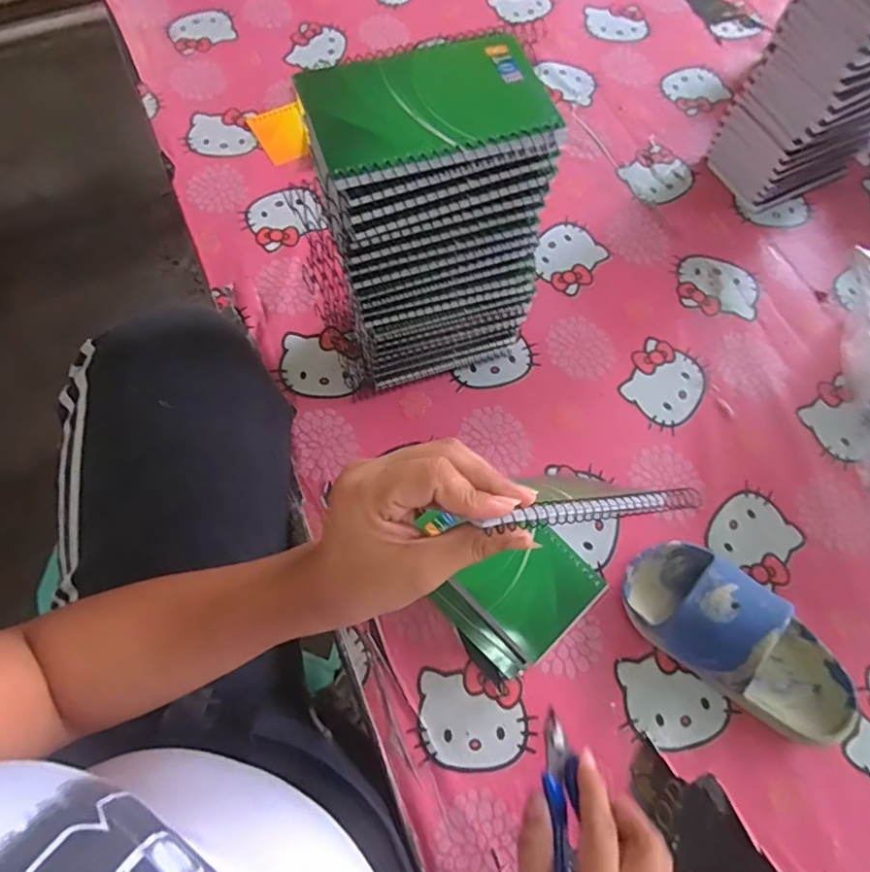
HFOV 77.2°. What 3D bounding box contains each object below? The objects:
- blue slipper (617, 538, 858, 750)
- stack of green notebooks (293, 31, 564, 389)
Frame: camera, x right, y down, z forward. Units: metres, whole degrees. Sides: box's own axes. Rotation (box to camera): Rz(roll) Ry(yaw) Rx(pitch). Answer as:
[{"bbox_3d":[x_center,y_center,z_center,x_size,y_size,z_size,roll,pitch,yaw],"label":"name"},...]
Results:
[{"bbox_3d":[0.226,0.148,0.398,0.173,0.060,0.079,37,72,12],"label":"blue slipper"},{"bbox_3d":[-0.004,-0.137,0.405,0.137,0.247,0.088,-16,70,-8],"label":"stack of green notebooks"}]

